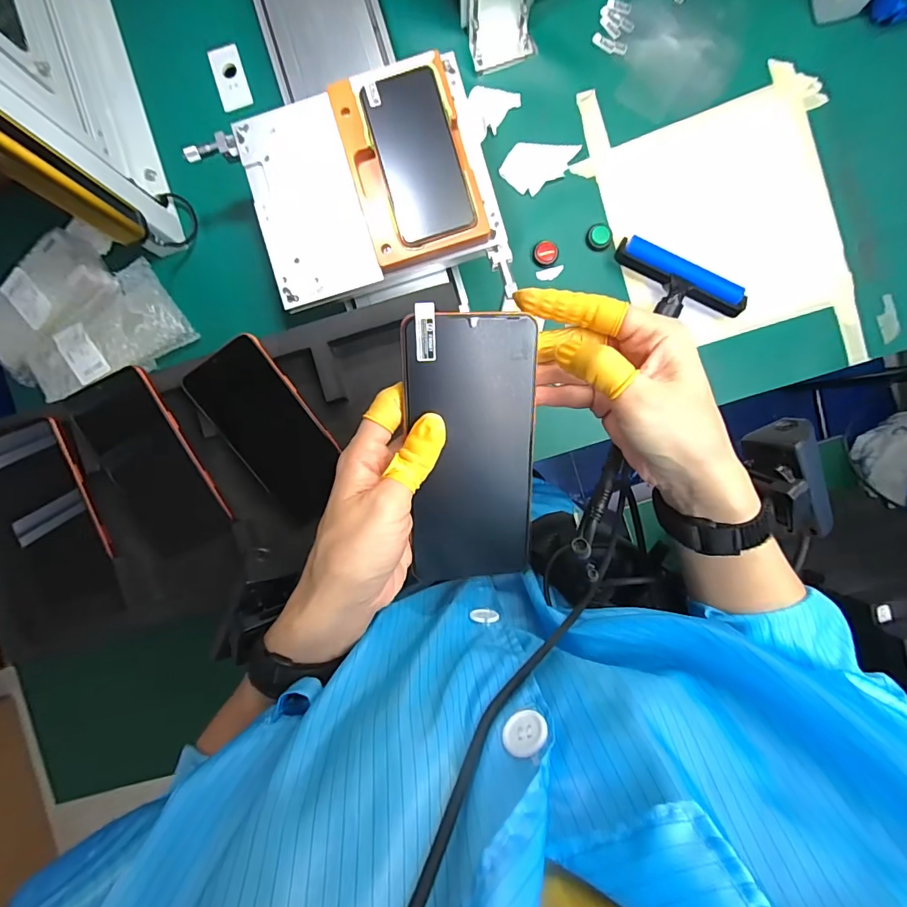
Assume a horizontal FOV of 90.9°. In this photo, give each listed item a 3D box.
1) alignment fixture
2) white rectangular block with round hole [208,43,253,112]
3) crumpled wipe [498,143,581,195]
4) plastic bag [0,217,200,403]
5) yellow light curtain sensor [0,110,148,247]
[{"bbox_3d":[-0.090,-0.260,0.448,0.248,0.029,0.209,-16,95,4],"label":"alignment fixture"},{"bbox_3d":[-0.282,-0.475,0.564,0.036,0.010,0.072,-14,95,4],"label":"white rectangular block with round hole"},{"bbox_3d":[0.108,-0.356,0.556,0.095,0.004,0.058,-1,96,2],"label":"crumpled wipe"},{"bbox_3d":[-0.466,-0.159,0.563,0.215,0.055,0.188,-43,93,6],"label":"plastic bag"},{"bbox_3d":[-0.329,-0.227,0.352,0.034,0.200,0.041,-29,92,0],"label":"yellow light curtain sensor"}]

